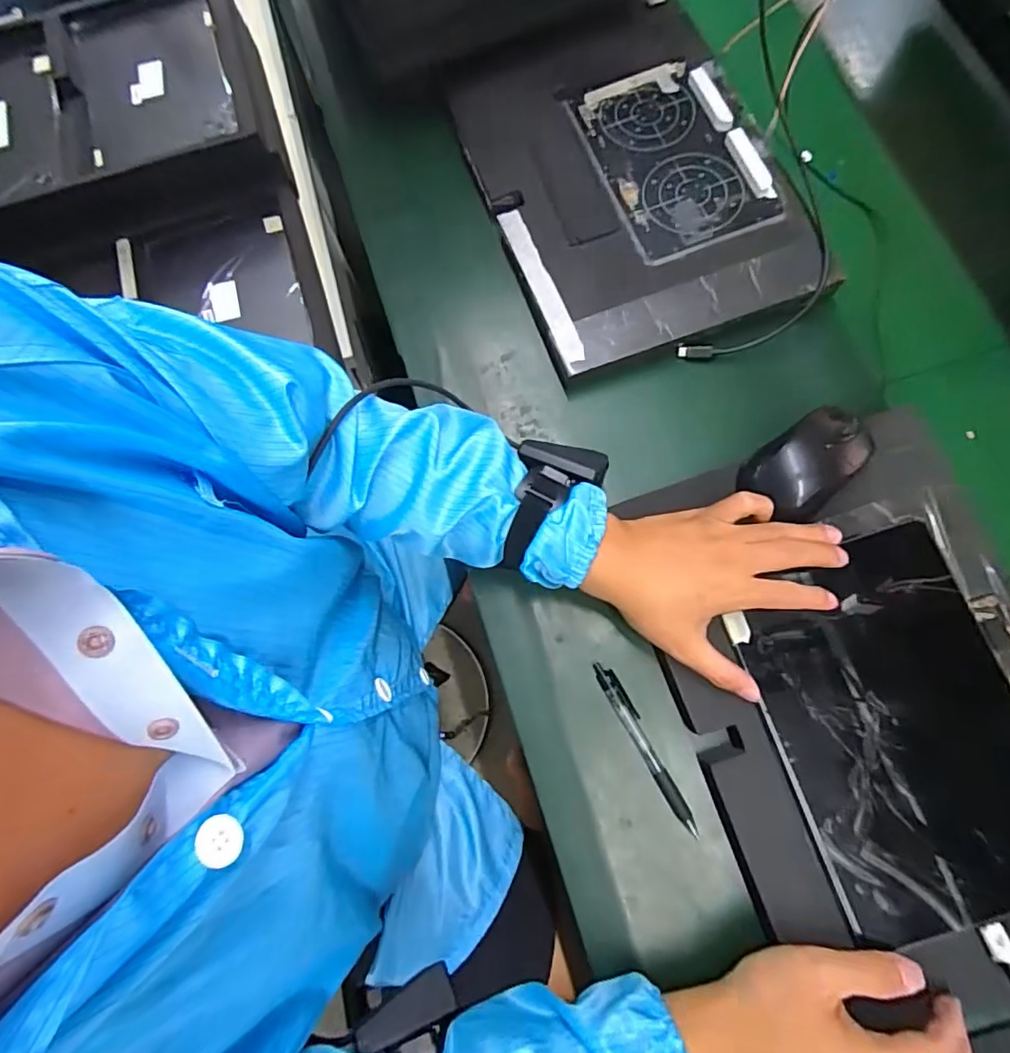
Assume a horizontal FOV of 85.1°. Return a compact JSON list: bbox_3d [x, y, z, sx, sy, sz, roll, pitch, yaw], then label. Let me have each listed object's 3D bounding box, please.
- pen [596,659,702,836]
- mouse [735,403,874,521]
[{"bbox_3d":[0.108,0.168,0.424,0.016,0.015,0.136,-29,76,-4],"label":"pen"},{"bbox_3d":[0.240,-0.052,0.429,0.094,0.030,0.059,-37,77,-6],"label":"mouse"}]

